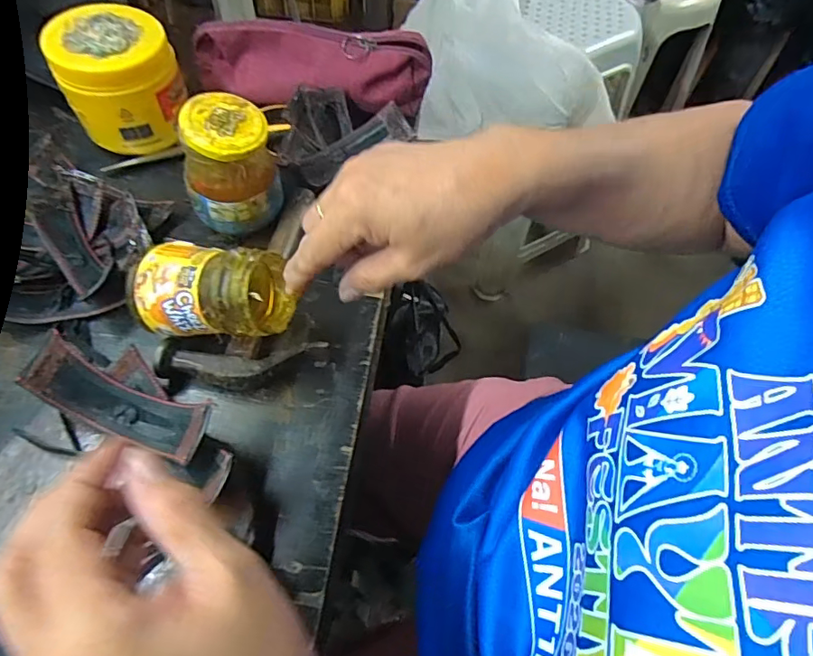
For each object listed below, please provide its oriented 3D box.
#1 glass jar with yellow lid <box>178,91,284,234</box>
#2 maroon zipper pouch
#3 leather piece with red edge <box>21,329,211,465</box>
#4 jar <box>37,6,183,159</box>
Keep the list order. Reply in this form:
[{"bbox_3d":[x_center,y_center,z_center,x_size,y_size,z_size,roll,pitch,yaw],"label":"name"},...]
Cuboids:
[{"bbox_3d":[-0.135,-0.124,0.394,0.069,0.081,0.059,-16,61,-12],"label":"glass jar with yellow lid"},{"bbox_3d":[-0.095,-0.253,0.502,0.228,0.062,0.052,3,59,0],"label":"maroon zipper pouch"},{"bbox_3d":[-0.171,0.045,0.311,0.114,0.029,0.035,21,60,10],"label":"leather piece with red edge"},{"bbox_3d":[-0.248,-0.218,0.454,0.095,0.085,0.086,-25,63,-16],"label":"jar"}]

